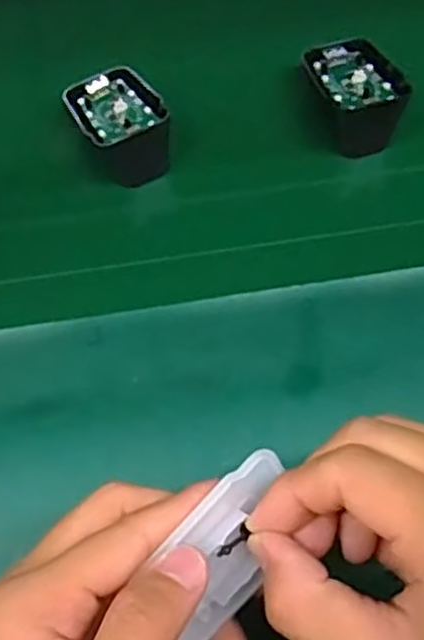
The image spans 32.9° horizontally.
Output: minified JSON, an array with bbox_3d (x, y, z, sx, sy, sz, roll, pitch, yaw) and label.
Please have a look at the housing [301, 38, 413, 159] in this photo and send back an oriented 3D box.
[{"bbox_3d":[0.079,-0.130,0.407,0.043,0.040,0.070,-13,66,-4],"label":"housing"}]

